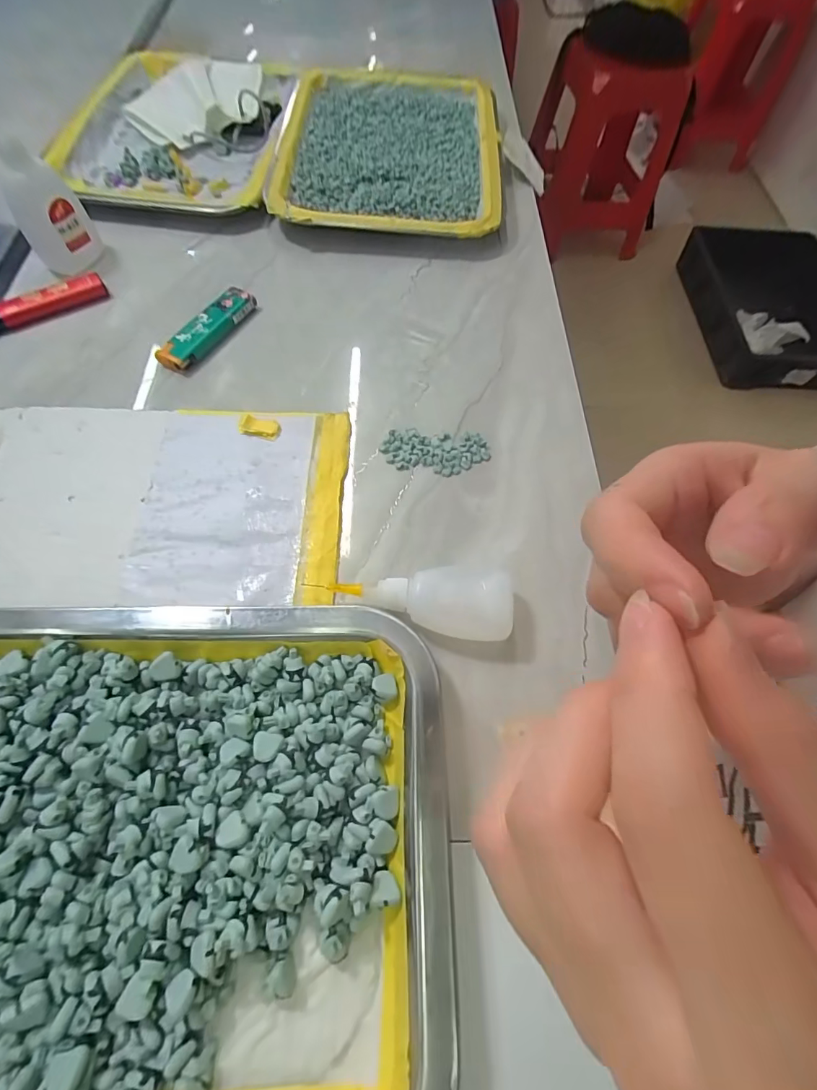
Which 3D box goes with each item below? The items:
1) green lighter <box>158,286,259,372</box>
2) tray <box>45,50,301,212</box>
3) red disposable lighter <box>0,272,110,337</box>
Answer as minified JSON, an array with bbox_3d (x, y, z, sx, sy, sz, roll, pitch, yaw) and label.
[{"bbox_3d":[-0.137,-0.148,0.321,0.024,0.013,0.079,31,65,13],"label":"green lighter"},{"bbox_3d":[-0.207,-0.382,0.421,0.184,0.036,0.252,1,62,-2],"label":"tray"},{"bbox_3d":[-0.252,-0.169,0.324,0.079,0.012,0.017,-31,68,-17],"label":"red disposable lighter"}]

